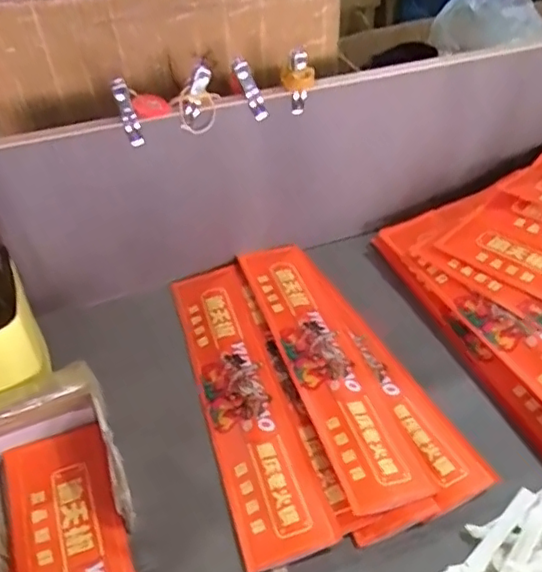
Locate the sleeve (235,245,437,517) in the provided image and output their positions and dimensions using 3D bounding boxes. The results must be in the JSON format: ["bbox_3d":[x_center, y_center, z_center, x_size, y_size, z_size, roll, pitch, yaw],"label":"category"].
[{"bbox_3d":[0.049,0.063,0.581,0.074,0.011,0.333,-15,43,-12],"label":"sleeve"}]

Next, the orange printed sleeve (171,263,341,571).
[{"bbox_3d":[-0.030,0.094,0.565,0.076,0.010,0.338,-18,44,-6],"label":"orange printed sleeve"}]

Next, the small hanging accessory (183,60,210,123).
[{"bbox_3d":[-0.070,-0.183,0.560,0.020,0.060,0.018,6,39,-20],"label":"small hanging accessory"}]

